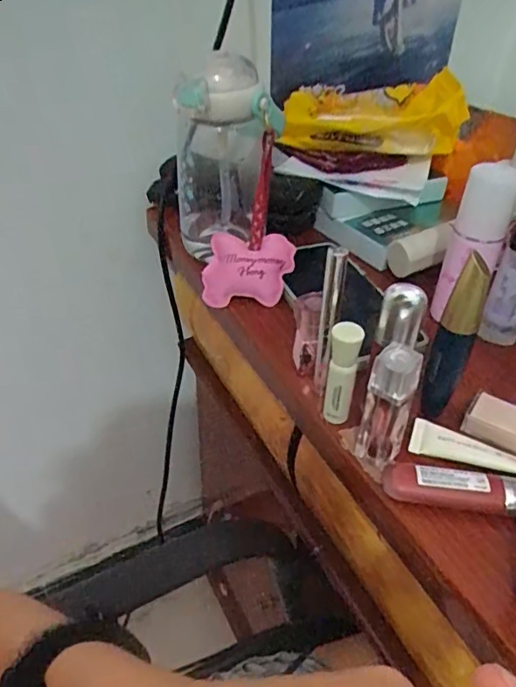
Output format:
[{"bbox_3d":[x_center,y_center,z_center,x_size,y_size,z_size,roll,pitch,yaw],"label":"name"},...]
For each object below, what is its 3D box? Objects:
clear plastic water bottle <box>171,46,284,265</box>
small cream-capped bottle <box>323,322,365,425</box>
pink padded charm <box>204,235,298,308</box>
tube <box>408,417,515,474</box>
[{"bbox_3d":[-0.028,-0.153,0.478,0.086,0.174,0.078,-2,39,-5],"label":"clear plastic water bottle"},{"bbox_3d":[0.053,0.019,0.339,0.017,0.071,0.015,14,41,14],"label":"small cream-capped bottle"},{"bbox_3d":[-0.009,-0.063,0.468,0.075,0.018,0.065,4,83,5],"label":"pink padded charm"},{"bbox_3d":[0.143,0.069,0.336,0.093,0.011,0.023,16,41,16],"label":"tube"}]

